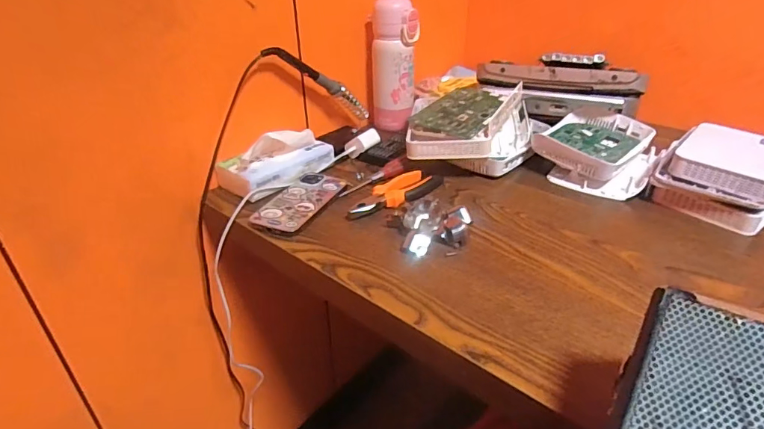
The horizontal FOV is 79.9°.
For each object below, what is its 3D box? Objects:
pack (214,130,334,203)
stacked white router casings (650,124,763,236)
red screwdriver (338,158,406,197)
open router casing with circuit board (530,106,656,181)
[{"bbox_3d":[-0.155,-0.088,0.668,0.074,0.075,0.166,26,41,37],"label":"pack"},{"bbox_3d":[0.463,-0.054,0.610,0.177,0.075,0.142,-25,39,-34],"label":"stacked white router casings"},{"bbox_3d":[-0.014,-0.055,0.669,0.112,0.024,0.019,-23,37,-31],"label":"red screwdriver"},{"bbox_3d":[0.327,-0.107,0.715,0.142,0.059,0.193,26,40,37],"label":"open router casing with circuit board"}]

